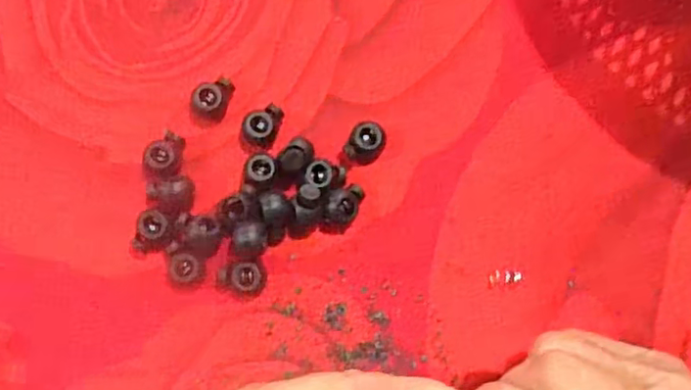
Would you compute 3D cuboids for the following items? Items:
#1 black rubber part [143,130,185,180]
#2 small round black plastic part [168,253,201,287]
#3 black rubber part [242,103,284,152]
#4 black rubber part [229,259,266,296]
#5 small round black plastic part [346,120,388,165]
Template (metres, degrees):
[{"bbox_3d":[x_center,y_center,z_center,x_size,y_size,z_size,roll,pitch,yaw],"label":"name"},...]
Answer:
[{"bbox_3d":[-0.077,-0.016,0.258,0.014,0.010,0.021,12,83,-3],"label":"black rubber part"},{"bbox_3d":[-0.066,0.031,0.252,0.012,0.011,0.013,0,84,-4],"label":"small round black plastic part"},{"bbox_3d":[-0.036,-0.030,0.262,0.014,0.013,0.020,23,83,-1],"label":"black rubber part"},{"bbox_3d":[-0.041,0.034,0.254,0.014,0.012,0.015,-2,84,-4],"label":"black rubber part"},{"bbox_3d":[0.009,-0.023,0.264,0.015,0.009,0.018,15,83,-2],"label":"small round black plastic part"}]

